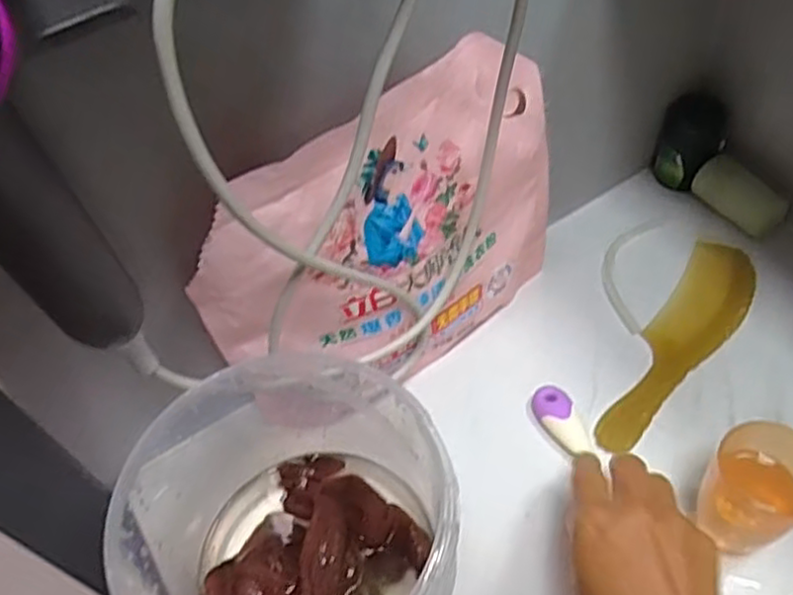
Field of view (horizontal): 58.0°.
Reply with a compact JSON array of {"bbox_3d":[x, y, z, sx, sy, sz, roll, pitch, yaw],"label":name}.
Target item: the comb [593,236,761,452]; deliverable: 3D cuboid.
[{"bbox_3d":[0.208,0.033,0.518,0.052,0.004,0.202,27,60,23],"label":"comb"}]

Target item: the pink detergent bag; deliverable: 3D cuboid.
[{"bbox_3d":[0.006,-0.026,0.451,0.247,0.217,0.051,-36,58,-19],"label":"pink detergent bag"}]

